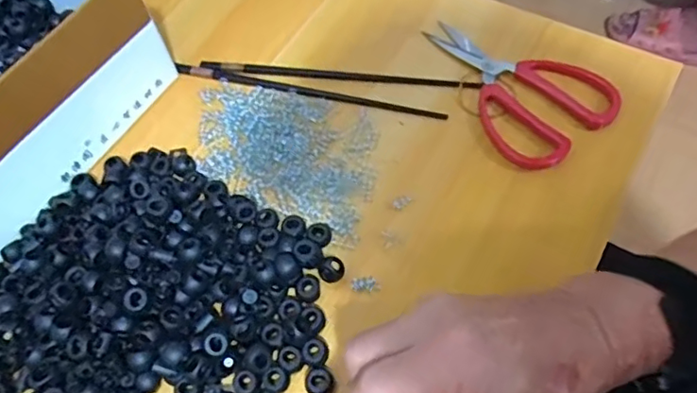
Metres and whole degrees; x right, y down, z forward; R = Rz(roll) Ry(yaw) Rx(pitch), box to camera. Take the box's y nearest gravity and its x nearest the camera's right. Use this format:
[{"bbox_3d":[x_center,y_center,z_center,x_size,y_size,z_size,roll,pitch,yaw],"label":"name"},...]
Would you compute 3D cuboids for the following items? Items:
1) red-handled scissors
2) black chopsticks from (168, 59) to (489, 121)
[{"bbox_3d":[0.127,-0.095,0.454,0.106,0.014,0.161,-35,64,-15],"label":"red-handled scissors"},{"bbox_3d":[-0.021,-0.093,0.459,0.246,0.005,0.038,7,61,8],"label":"black chopsticks"}]

